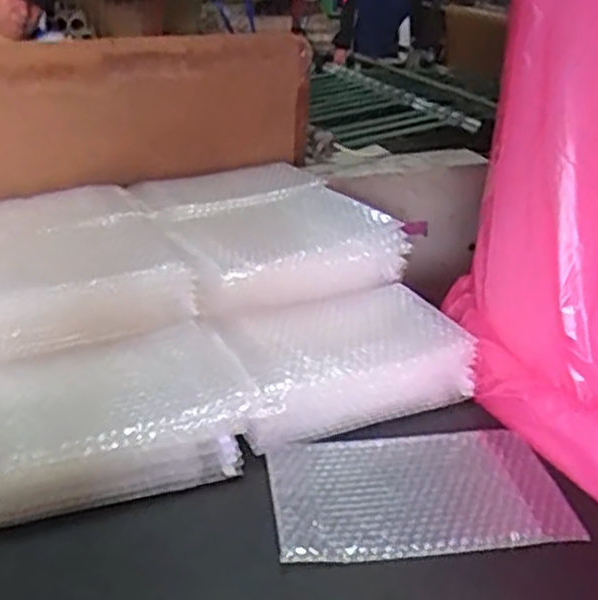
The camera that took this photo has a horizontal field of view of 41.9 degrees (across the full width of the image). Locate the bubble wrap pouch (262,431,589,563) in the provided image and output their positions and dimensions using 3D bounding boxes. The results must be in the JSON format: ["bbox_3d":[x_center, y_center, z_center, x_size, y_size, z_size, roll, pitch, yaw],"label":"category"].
[{"bbox_3d":[0.121,0.198,0.813,0.295,0.017,0.179,-3,26,-7],"label":"bubble wrap pouch"}]

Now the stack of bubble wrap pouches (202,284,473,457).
[{"bbox_3d":[0.047,0.071,0.978,0.304,0.088,0.199,-9,27,-20],"label":"stack of bubble wrap pouches"}]

